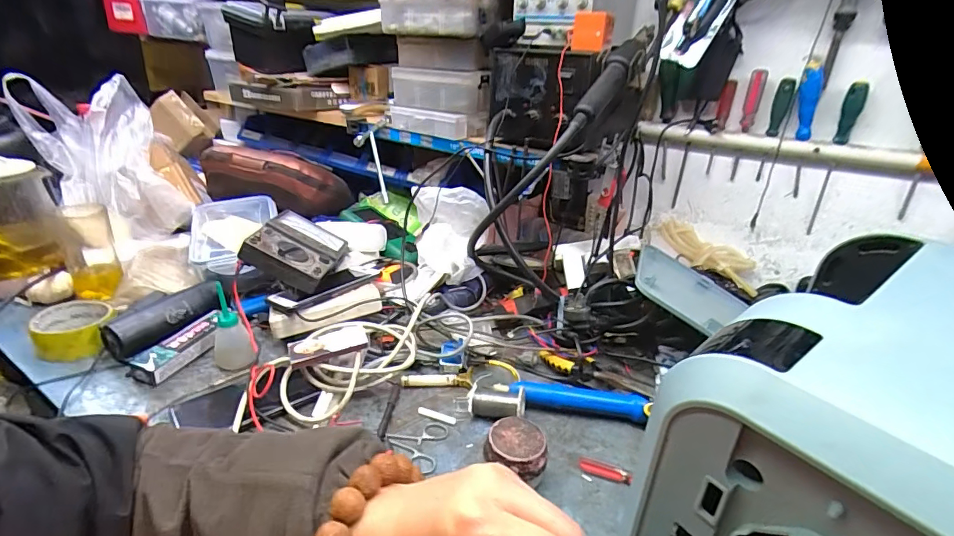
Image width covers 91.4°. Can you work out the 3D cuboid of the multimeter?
[{"bbox_3d":[-0.266,-0.030,0.702,0.114,0.032,0.171,31,19,-14],"label":"multimeter"}]

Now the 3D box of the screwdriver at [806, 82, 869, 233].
[{"bbox_3d":[0.544,-0.164,0.716,0.024,0.224,0.024,21,36,32],"label":"screwdriver"}]

